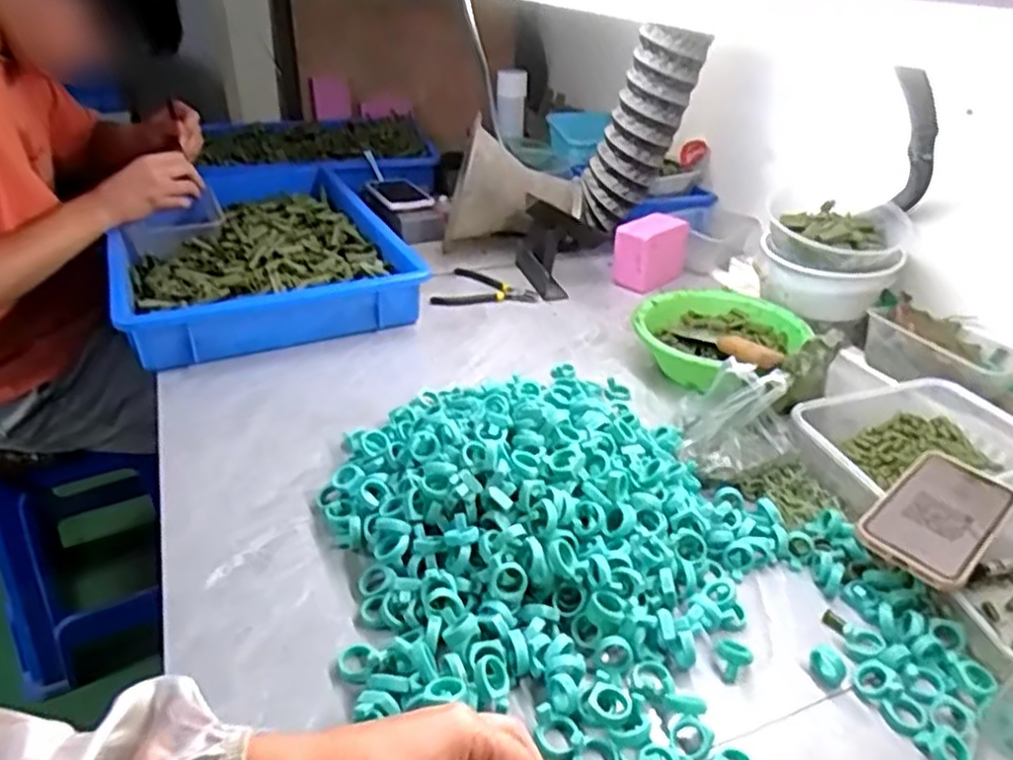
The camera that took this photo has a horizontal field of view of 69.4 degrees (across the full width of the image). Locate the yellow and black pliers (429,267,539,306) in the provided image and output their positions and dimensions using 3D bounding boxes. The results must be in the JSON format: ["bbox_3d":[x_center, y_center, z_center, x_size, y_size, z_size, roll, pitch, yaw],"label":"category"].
[{"bbox_3d":[-0.037,-0.142,1.089,0.151,0.010,0.113,-3,33,-8],"label":"yellow and black pliers"}]

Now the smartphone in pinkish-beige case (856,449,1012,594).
[{"bbox_3d":[0.352,0.107,0.589,0.155,0.015,0.078,-24,41,-35],"label":"smartphone in pinkish-beige case"}]

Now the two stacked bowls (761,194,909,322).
[{"bbox_3d":[0.404,-0.153,0.920,0.164,0.123,0.122,16,34,22],"label":"two stacked bowls"}]

